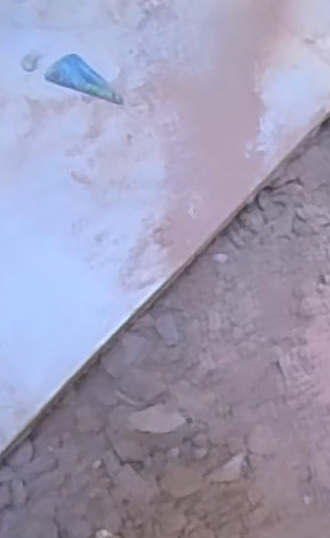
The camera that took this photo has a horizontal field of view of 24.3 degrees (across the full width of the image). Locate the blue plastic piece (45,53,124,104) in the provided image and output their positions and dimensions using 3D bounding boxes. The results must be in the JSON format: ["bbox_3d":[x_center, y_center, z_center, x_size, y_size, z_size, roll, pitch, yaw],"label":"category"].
[{"bbox_3d":[-0.054,-0.134,0.542,0.055,0.008,0.024,24,76,6],"label":"blue plastic piece"}]

